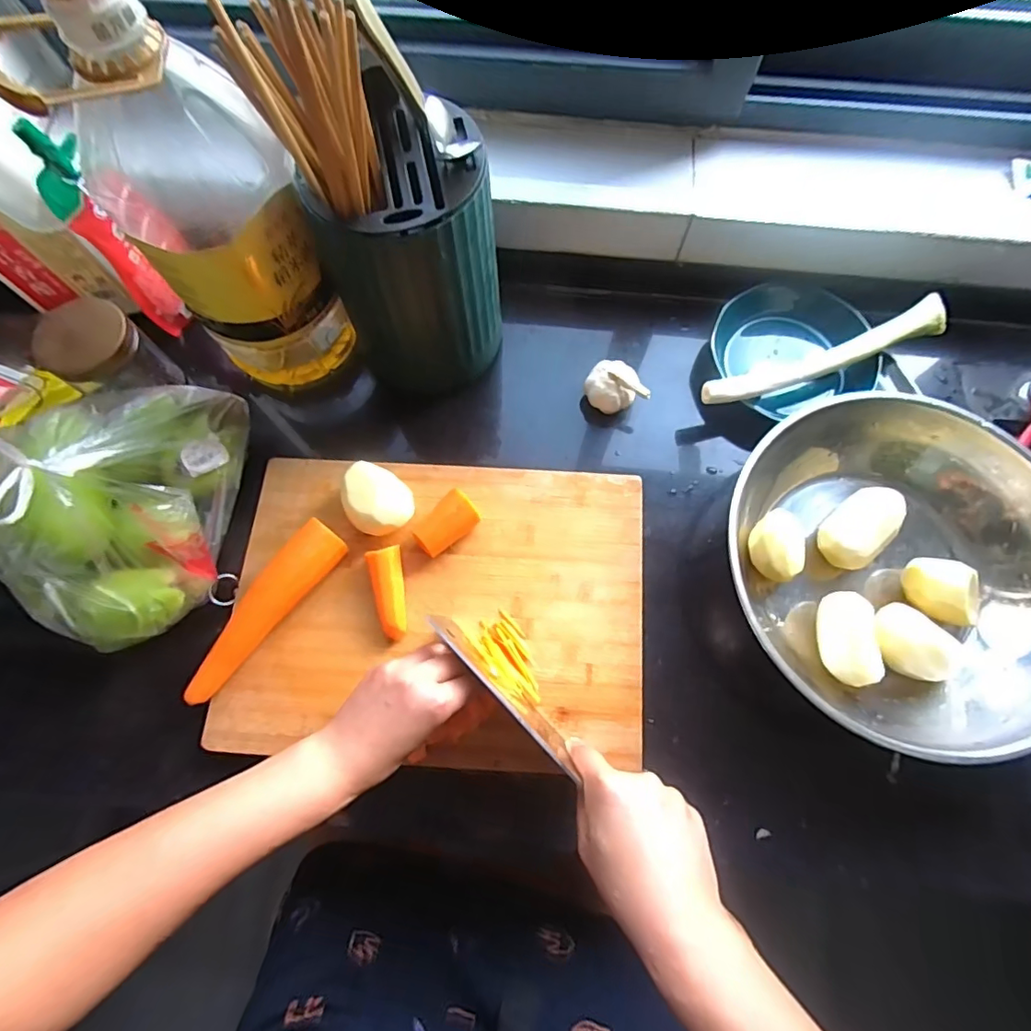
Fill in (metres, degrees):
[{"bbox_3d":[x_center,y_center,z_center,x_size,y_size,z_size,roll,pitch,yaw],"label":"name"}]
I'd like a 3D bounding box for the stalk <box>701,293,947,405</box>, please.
[{"bbox_3d":[0.311,-0.160,0.528,0.262,0.025,0.033,-21,73,-7],"label":"stalk"}]

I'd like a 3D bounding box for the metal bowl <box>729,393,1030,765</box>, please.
[{"bbox_3d":[0.338,0.047,0.474,0.295,0.080,0.297,0,72,0],"label":"metal bowl"}]

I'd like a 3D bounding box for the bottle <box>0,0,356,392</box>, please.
[{"bbox_3d":[-0.257,-0.253,0.445,0.126,0.309,0.153,-37,76,-11],"label":"bottle"}]

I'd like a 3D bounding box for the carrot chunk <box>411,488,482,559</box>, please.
[{"bbox_3d":[-0.062,0.009,0.480,0.034,0.040,0.060,42,77,12],"label":"carrot chunk"}]

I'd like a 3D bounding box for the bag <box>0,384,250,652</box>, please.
[{"bbox_3d":[-0.337,-0.023,0.428,0.144,0.139,0.242,2,72,1],"label":"bag"}]

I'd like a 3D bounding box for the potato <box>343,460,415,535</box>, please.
[{"bbox_3d":[-0.130,-0.014,0.487,0.072,0.041,0.058,38,76,11],"label":"potato"}]

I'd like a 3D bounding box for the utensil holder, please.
[{"bbox_3d":[-0.092,-0.226,0.482,0.147,0.196,0.139,-13,72,-4],"label":"utensil holder"}]

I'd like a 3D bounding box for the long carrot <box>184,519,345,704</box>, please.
[{"bbox_3d":[-0.220,0.081,0.453,0.043,0.043,0.175,40,76,12],"label":"long carrot"}]

